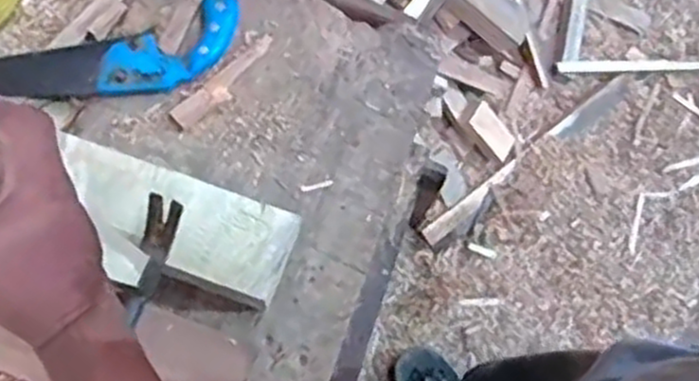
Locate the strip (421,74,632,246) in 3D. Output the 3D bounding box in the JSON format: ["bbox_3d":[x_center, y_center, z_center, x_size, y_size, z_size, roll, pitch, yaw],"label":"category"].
[{"bbox_3d":[0.390,-0.079,1.573,0.601,0.035,0.045,-37,74,-16],"label":"strip"}]

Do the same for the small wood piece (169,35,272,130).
[{"bbox_3d":[-0.139,-0.124,0.846,0.027,0.006,0.147,42,72,14],"label":"small wood piece"}]

